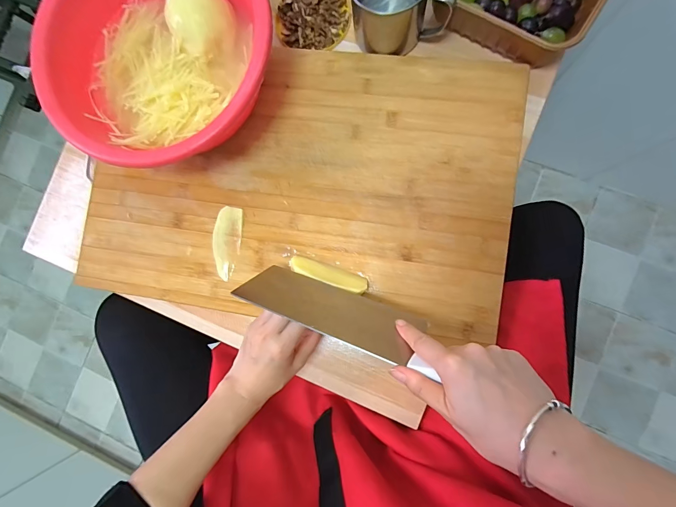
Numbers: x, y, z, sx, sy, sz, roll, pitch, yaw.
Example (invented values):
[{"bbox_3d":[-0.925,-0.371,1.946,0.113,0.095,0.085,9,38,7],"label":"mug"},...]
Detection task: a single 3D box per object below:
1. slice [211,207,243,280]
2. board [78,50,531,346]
[{"bbox_3d":[-0.140,-0.013,0.413,0.036,0.007,0.088,5,86,7],"label":"slice"},{"bbox_3d":[-0.056,-0.093,0.417,0.523,0.013,0.334,8,86,7],"label":"board"}]

